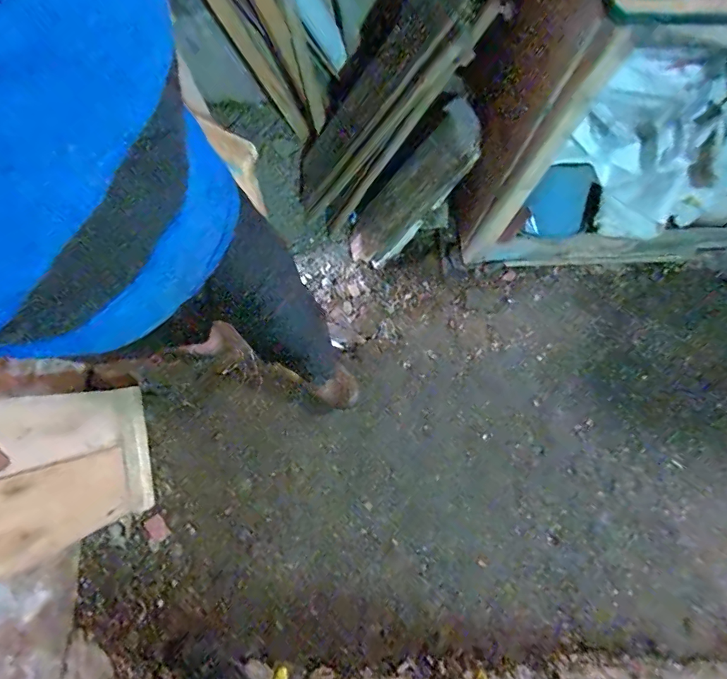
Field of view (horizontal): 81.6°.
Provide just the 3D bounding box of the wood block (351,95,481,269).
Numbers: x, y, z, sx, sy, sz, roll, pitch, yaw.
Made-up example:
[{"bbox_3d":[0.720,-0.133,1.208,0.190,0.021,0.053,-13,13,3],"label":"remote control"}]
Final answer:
[{"bbox_3d":[0.136,-0.424,1.231,0.079,0.547,0.169,-21,75,-43],"label":"wood block"}]

